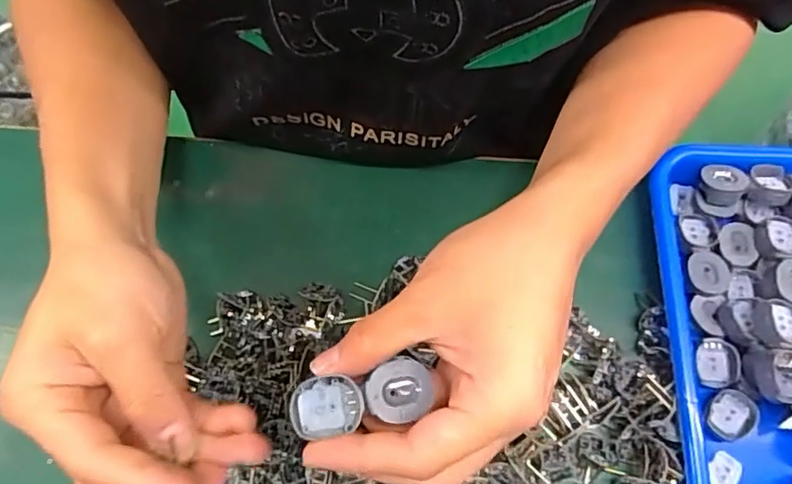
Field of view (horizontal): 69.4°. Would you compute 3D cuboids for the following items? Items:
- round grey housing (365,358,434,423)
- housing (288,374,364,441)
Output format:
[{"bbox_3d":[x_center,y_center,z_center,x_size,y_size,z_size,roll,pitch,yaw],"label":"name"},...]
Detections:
[{"bbox_3d":[0.002,0.061,0.235,0.027,0.008,0.024,-28,71,-9],"label":"round grey housing"},{"bbox_3d":[-0.028,0.066,0.231,0.029,0.006,0.022,-5,69,0],"label":"housing"}]

